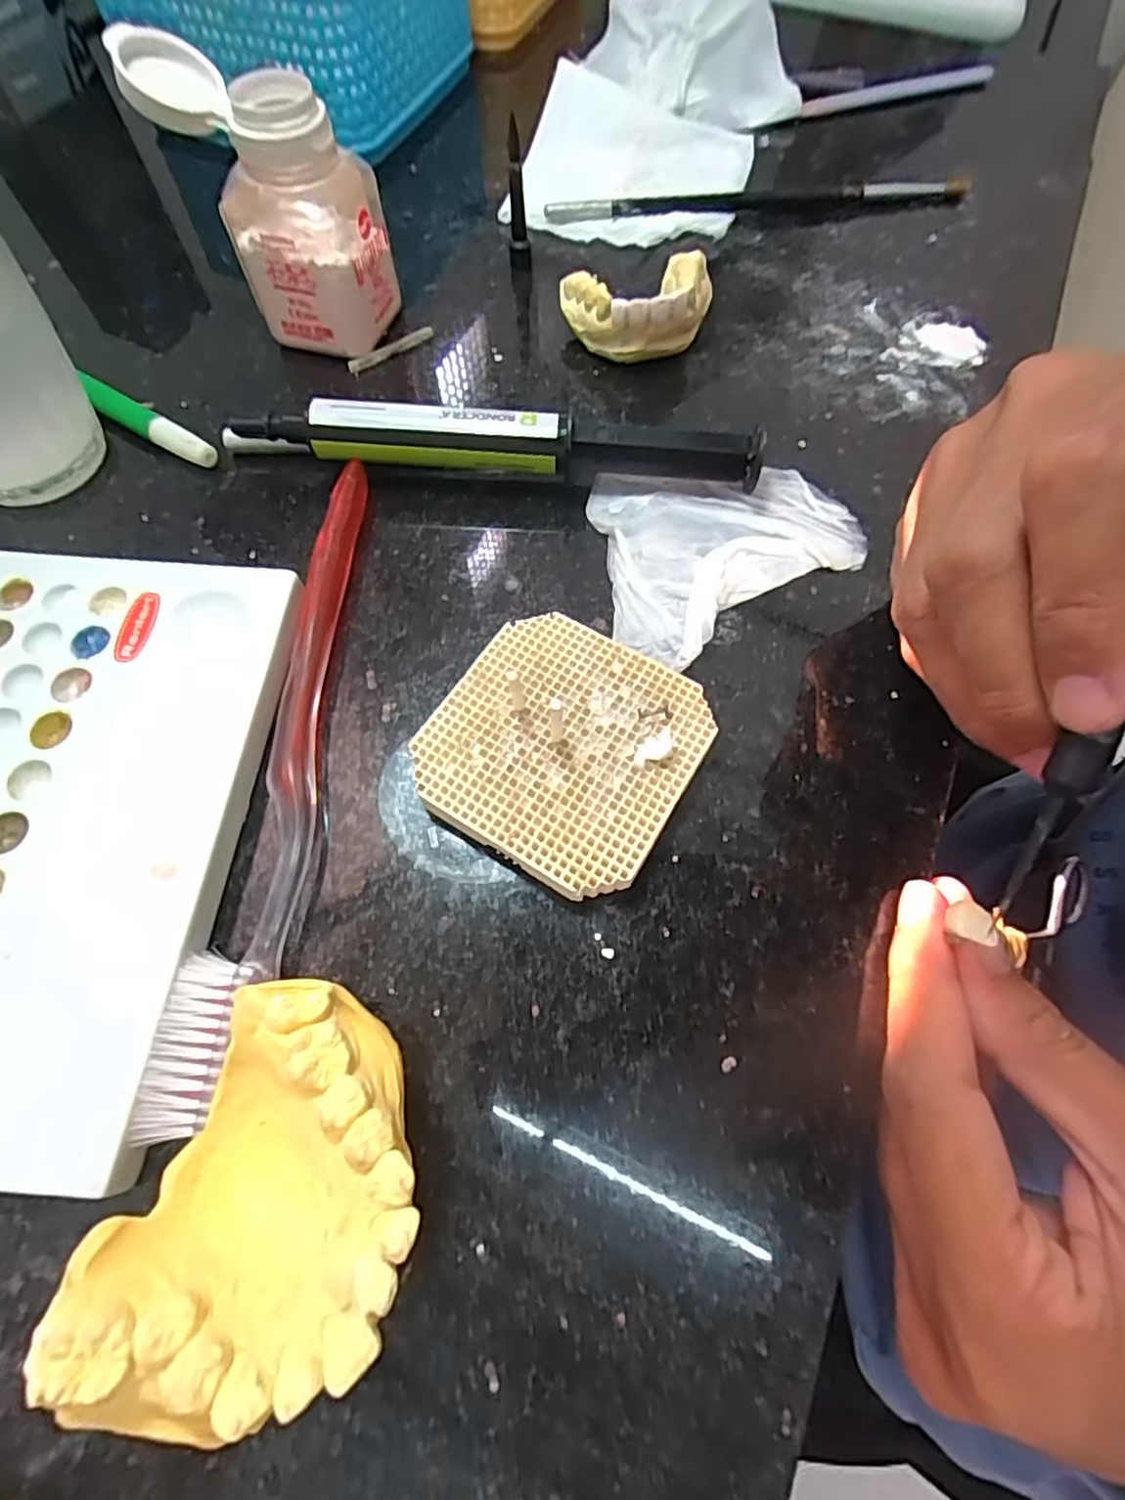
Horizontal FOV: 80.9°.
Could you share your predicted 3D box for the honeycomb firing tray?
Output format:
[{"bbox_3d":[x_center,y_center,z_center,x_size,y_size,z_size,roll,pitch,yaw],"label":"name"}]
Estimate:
[{"bbox_3d":[0.000,-0.001,0.175,0.064,0.011,0.066,30,67,12],"label":"honeycomb firing tray"}]

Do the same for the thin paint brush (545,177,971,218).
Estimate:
[{"bbox_3d":[0.087,-0.240,0.289,0.187,0.008,0.012,-10,65,-7],"label":"thin paint brush"}]

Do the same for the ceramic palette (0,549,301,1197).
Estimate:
[{"bbox_3d":[-0.128,0.016,0.164,0.097,0.011,0.149,4,65,0],"label":"ceramic palette"}]

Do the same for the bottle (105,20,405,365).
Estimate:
[{"bbox_3d":[-0.098,-0.183,0.225,0.069,0.073,0.043,15,65,5],"label":"bottle"}]

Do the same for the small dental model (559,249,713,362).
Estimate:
[{"bbox_3d":[0.030,-0.162,0.242,0.053,0.026,0.035,-14,66,-9],"label":"small dental model"}]

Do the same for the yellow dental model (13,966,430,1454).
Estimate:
[{"bbox_3d":[-0.049,0.079,0.122,0.047,0.036,0.062,16,65,5],"label":"yellow dental model"}]

